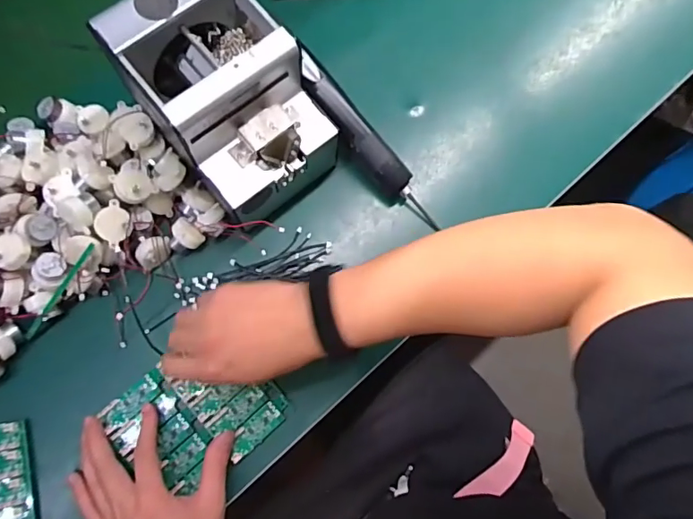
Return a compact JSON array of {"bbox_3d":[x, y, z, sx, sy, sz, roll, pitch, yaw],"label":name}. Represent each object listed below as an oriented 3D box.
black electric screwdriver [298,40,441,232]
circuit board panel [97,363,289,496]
[{"bbox_3d":[0.021,-0.119,0.521,0.037,0.029,0.223,-42,102,-11],"label":"black electric screwdriver"},{"bbox_3d":[-0.139,0.144,0.473,0.136,0.007,0.115,-39,83,-12],"label":"circuit board panel"}]

